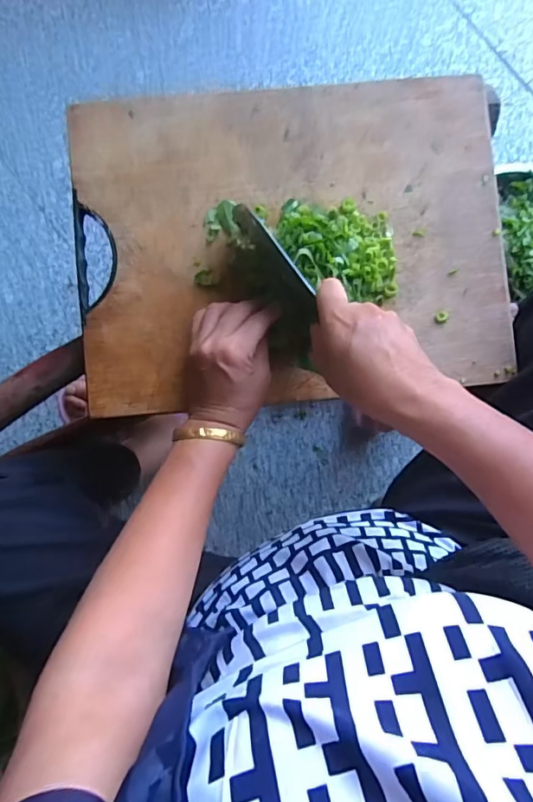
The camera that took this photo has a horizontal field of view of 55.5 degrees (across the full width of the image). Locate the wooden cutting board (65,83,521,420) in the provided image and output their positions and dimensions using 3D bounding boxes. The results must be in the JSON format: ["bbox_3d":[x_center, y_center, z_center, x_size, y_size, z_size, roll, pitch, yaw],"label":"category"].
[{"bbox_3d":[0.023,-0.150,0.474,0.390,0.028,0.294,-6,87,2],"label":"wooden cutting board"}]

